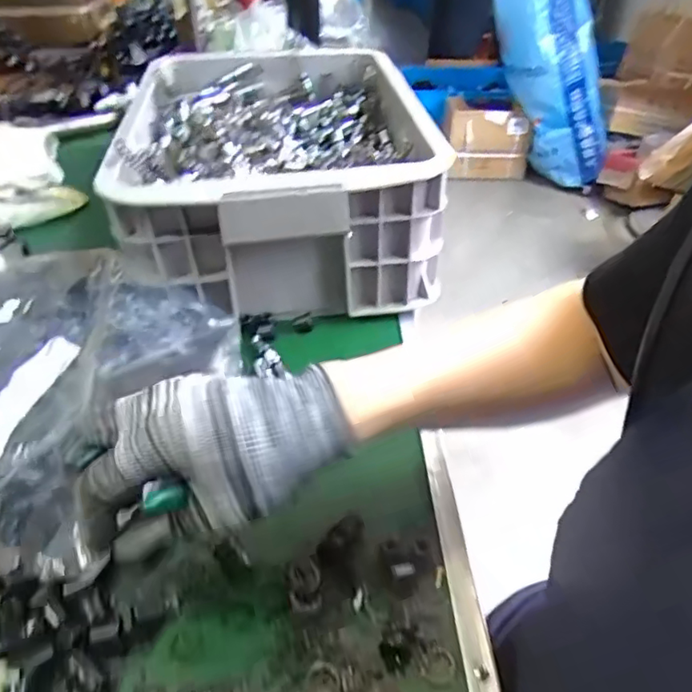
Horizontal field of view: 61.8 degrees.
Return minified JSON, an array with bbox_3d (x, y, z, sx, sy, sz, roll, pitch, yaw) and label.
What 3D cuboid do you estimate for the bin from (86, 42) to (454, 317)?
[{"bbox_3d":[-0.076,-0.180,0.625,0.283,0.157,0.357,-5,41,-8],"label":"bin"}]

